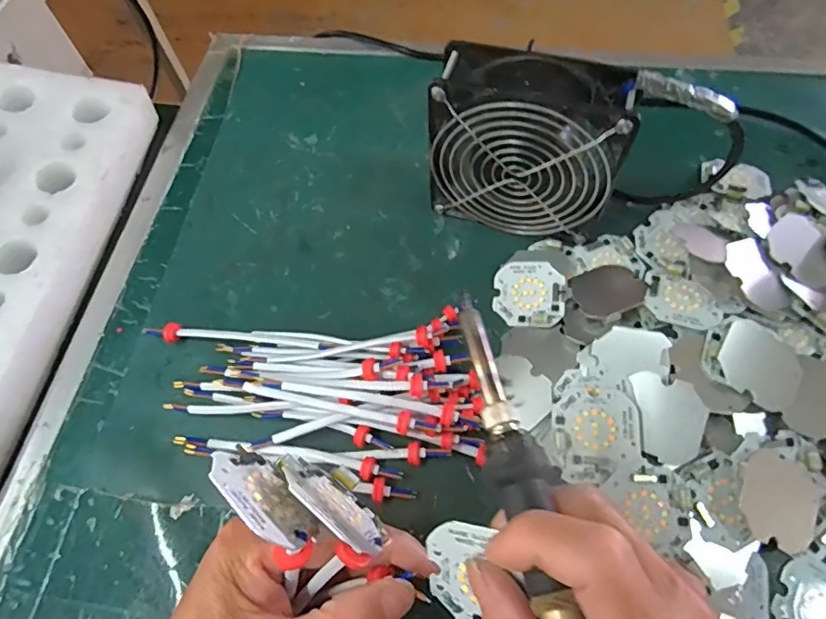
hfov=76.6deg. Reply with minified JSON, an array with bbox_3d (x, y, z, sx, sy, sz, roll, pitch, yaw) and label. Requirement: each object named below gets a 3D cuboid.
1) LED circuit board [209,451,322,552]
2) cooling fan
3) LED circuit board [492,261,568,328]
[{"bbox_3d":[-0.054,0.069,0.192,0.044,0.040,0.005,40,92,20],"label":"LED circuit board"},{"bbox_3d":[0.073,-0.103,0.345,0.115,0.121,0.045,14,64,11],"label":"cooling fan"},{"bbox_3d":[0.080,-0.011,0.357,0.047,0.009,0.046,3,63,5],"label":"LED circuit board"}]

